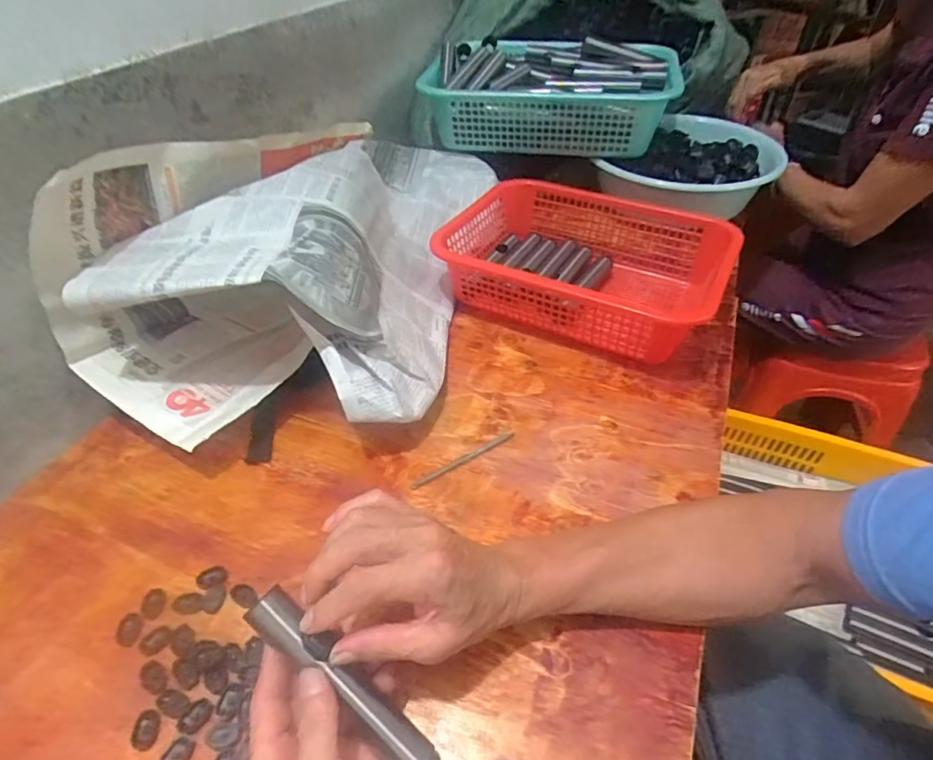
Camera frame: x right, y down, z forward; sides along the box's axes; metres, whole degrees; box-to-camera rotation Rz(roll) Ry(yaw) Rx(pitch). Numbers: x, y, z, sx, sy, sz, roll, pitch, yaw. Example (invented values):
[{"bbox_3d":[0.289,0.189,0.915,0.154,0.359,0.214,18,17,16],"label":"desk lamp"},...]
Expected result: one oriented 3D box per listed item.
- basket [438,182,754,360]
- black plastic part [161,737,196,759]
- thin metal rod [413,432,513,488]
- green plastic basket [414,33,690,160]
[{"bbox_3d":[0.148,-0.143,0.666,0.330,0.106,0.233,19,46,20],"label":"basket"},{"bbox_3d":[-0.185,0.240,0.327,0.013,0.007,0.021,18,45,20],"label":"black plastic part"},{"bbox_3d":[-0.002,0.078,0.506,0.115,0.004,0.009,-23,47,-23],"label":"thin metal rod"},{"bbox_3d":[0.125,-0.430,0.786,0.365,0.119,0.188,4,44,5],"label":"green plastic basket"}]

